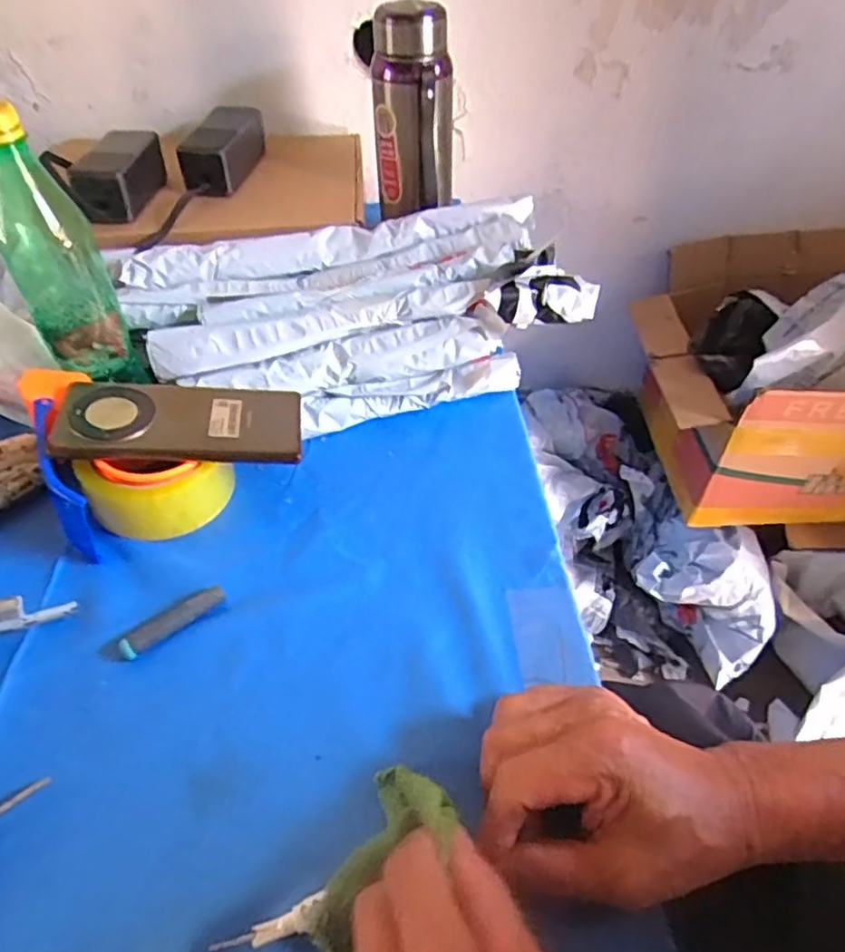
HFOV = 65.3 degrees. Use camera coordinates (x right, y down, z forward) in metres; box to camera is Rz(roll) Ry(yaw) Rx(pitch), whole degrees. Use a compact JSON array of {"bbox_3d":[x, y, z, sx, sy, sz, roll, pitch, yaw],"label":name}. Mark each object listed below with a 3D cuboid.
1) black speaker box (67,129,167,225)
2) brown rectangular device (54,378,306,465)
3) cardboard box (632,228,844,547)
[{"bbox_3d":[-0.304,-0.306,0.668,0.046,0.050,0.132,1,45,3],"label":"black speaker box"},{"bbox_3d":[-0.171,-0.042,0.474,0.163,0.009,0.075,2,48,-13],"label":"brown rectangular device"},{"bbox_3d":[0.555,-0.123,0.944,0.489,0.327,0.360,-1,44,2],"label":"cardboard box"}]

